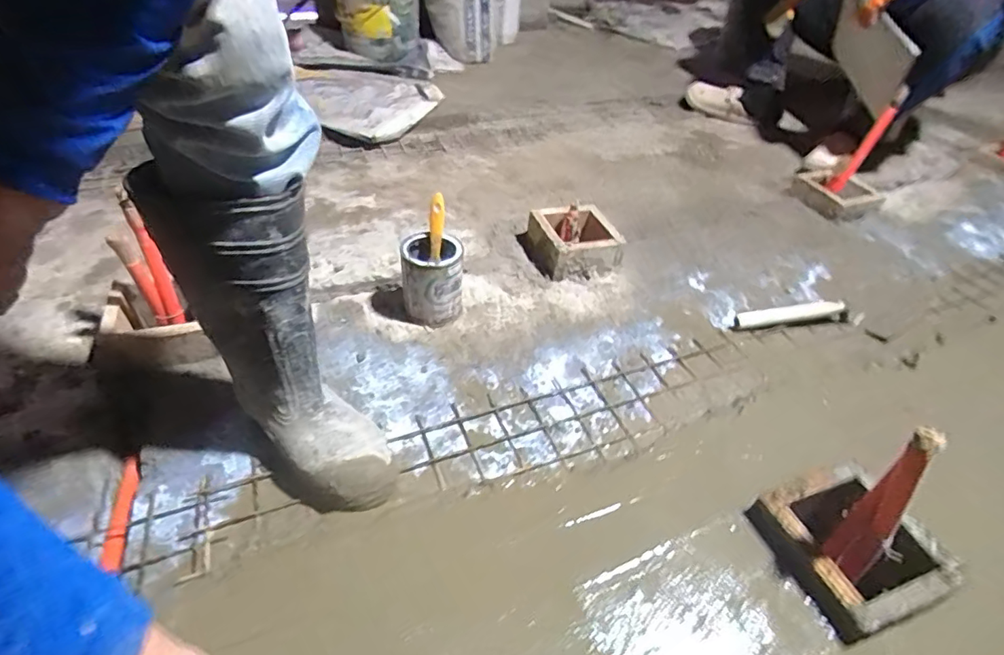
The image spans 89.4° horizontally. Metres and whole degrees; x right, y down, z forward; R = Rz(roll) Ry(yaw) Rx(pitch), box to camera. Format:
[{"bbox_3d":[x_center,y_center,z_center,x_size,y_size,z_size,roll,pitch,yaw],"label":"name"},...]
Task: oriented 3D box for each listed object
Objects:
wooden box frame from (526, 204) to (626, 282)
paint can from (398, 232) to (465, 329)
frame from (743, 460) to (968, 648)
[{"bbox_3d":[0.147,-0.185,1.049,0.161,0.083,0.168,-14,45,-18],"label":"wooden box frame"},{"bbox_3d":[-0.120,-0.077,0.873,0.105,0.136,0.115,-5,43,-8],"label":"paint can"},{"bbox_3d":[0.389,0.243,0.569,0.160,0.040,0.158,-12,45,-16],"label":"frame"}]

